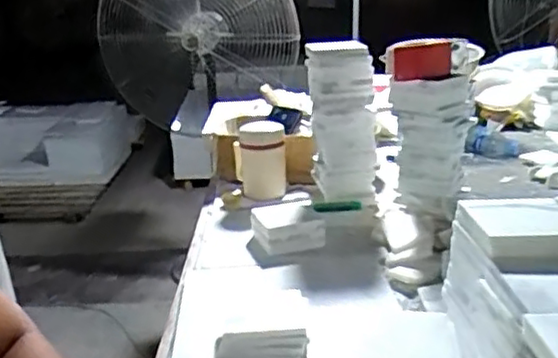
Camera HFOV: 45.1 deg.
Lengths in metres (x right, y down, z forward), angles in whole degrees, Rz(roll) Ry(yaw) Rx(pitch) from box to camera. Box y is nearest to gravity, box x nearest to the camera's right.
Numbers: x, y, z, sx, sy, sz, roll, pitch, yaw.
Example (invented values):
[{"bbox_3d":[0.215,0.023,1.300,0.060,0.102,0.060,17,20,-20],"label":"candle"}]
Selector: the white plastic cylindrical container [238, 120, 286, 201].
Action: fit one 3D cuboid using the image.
[{"bbox_3d":[-0.033,-0.036,1.373,0.092,0.160,0.093,-3,19,1],"label":"white plastic cylindrical container"}]

